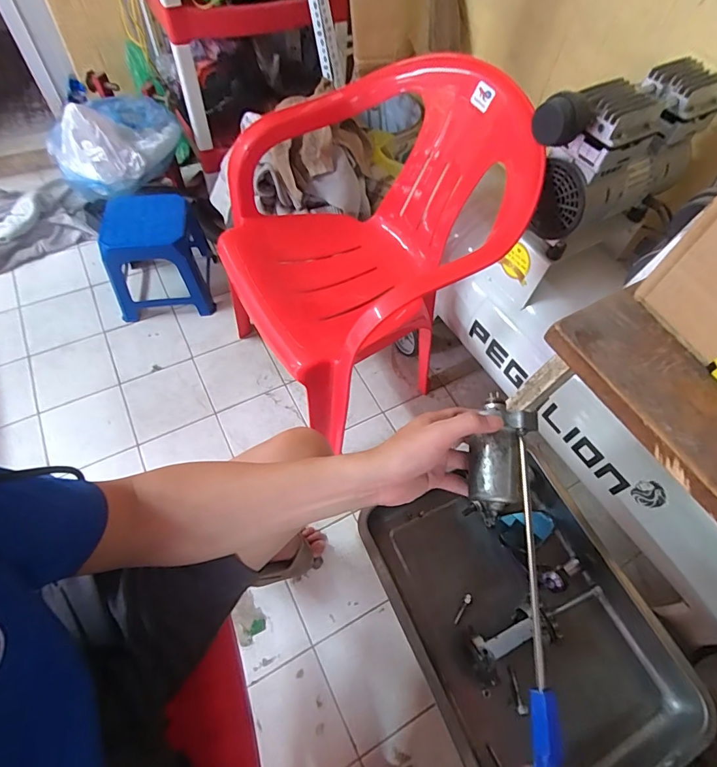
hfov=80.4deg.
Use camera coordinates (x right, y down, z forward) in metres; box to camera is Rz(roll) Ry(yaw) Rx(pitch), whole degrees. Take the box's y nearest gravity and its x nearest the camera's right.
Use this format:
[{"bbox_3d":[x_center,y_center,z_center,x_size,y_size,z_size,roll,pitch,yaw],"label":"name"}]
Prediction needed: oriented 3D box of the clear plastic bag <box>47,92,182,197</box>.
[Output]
[{"bbox_3d":[-0.672,-0.674,1.204,0.339,0.204,0.168,-33,67,-22],"label":"clear plastic bag"}]

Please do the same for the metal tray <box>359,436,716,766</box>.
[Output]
[{"bbox_3d":[0.212,0.294,0.544,0.298,0.063,0.366,-19,62,-15],"label":"metal tray"}]

